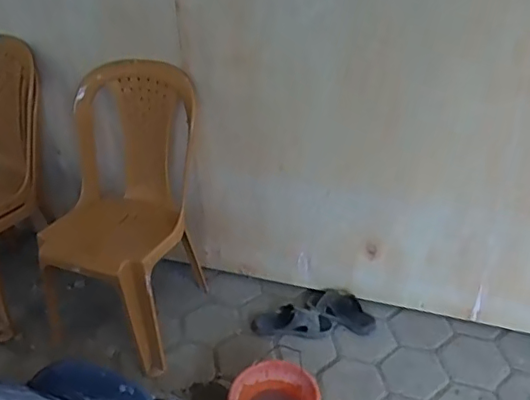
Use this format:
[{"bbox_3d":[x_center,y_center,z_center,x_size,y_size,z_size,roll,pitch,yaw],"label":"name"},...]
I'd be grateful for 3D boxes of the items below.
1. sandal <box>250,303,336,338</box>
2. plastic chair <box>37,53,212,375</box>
[{"bbox_3d":[0.098,0.418,1.923,0.273,0.059,0.118,4,35,10],"label":"sandal"},{"bbox_3d":[-0.487,0.036,1.824,0.446,0.797,0.522,7,35,15],"label":"plastic chair"}]

